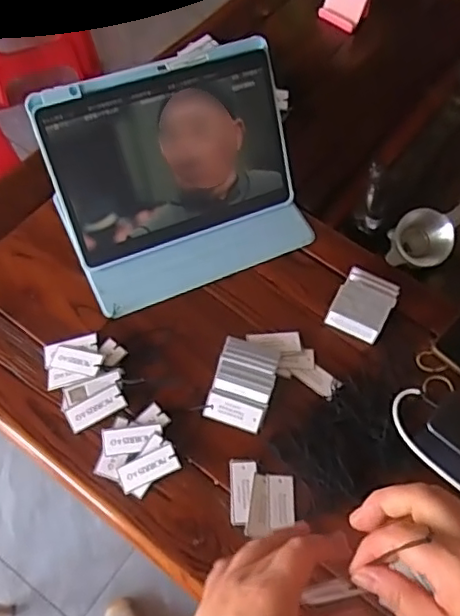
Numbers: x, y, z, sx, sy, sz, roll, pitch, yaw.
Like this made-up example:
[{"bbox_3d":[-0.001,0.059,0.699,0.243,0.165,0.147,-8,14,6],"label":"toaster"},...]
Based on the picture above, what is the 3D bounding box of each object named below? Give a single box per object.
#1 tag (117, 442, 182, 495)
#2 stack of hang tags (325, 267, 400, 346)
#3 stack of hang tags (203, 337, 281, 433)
[{"bbox_3d":[-0.077,0.154,0.562,0.059,0.010,0.026,-22,65,-15],"label":"tag"},{"bbox_3d":[0.150,-0.006,0.656,0.059,0.022,0.077,28,64,11],"label":"stack of hang tags"},{"bbox_3d":[0.014,0.077,0.606,0.060,0.015,0.090,16,62,5],"label":"stack of hang tags"}]

